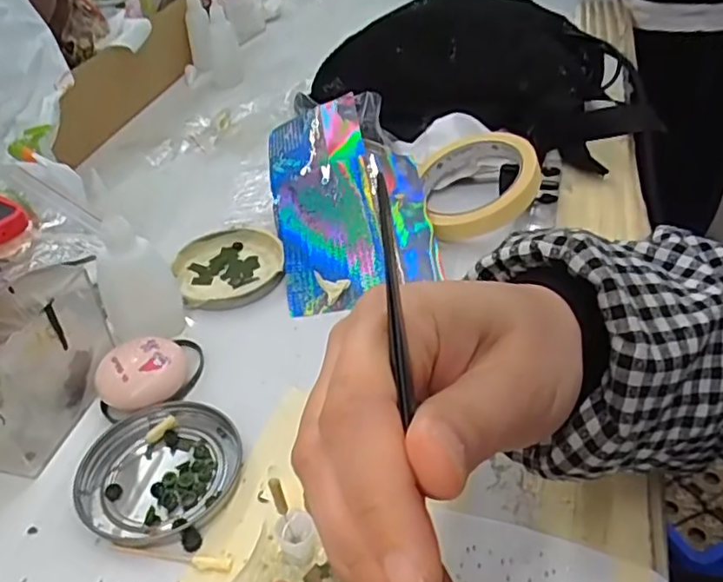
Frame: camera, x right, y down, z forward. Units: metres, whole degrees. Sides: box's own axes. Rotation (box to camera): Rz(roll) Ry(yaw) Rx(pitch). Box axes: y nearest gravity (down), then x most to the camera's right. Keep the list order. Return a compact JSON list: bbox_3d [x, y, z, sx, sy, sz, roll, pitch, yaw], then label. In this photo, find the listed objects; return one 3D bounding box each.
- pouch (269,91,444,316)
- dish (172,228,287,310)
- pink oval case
[{"bbox_3d":[-0.011,-0.070,0.452,0.105,0.036,0.189,-13,58,0],"label":"pouch"},{"bbox_3d":[-0.091,-0.017,0.447,0.074,0.010,0.079,-3,39,2],"label":"dish"},{"bbox_3d":[-0.123,0.047,0.359,0.048,0.022,0.036,-14,40,-11],"label":"pink oval case"}]

